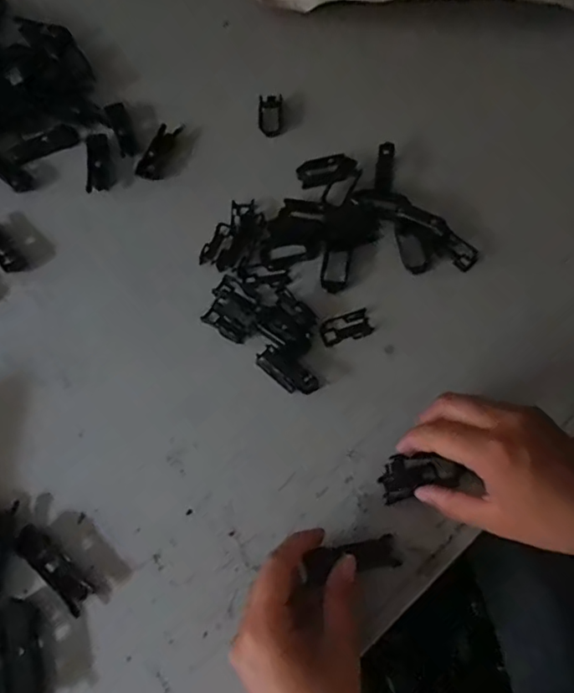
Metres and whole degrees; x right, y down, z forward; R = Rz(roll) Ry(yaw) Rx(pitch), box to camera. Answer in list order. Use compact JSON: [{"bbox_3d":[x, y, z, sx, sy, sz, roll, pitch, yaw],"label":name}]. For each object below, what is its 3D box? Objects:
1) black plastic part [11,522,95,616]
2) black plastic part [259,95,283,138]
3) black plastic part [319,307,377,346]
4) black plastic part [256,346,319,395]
[{"bbox_3d":[-0.153,0.143,0.367,0.065,0.004,0.019,38,72,19],"label":"black plastic part"},{"bbox_3d":[-0.017,-0.221,0.540,0.022,0.005,0.058,1,65,4],"label":"black plastic part"},{"bbox_3d":[0.046,-0.015,0.439,0.040,0.006,0.023,-15,65,-4],"label":"black plastic part"},{"bbox_3d":[0.000,0.017,0.419,0.050,0.008,0.020,37,72,18],"label":"black plastic part"}]

